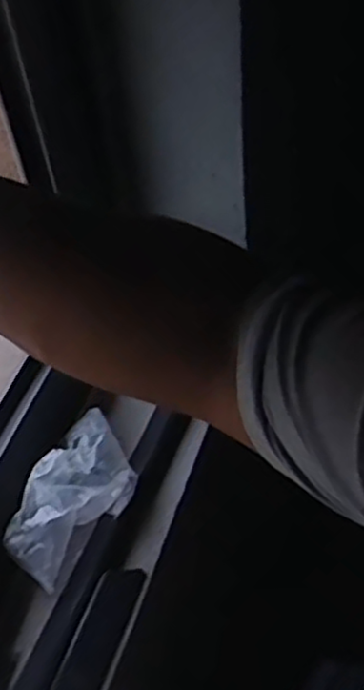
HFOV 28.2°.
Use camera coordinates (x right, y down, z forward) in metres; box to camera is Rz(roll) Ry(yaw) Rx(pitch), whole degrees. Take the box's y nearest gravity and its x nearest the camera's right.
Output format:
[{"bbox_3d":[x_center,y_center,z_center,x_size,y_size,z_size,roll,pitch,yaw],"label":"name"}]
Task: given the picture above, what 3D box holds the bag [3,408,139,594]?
[{"bbox_3d":[-0.119,0.167,0.781,0.104,0.051,0.169,40,70,-2],"label":"bag"}]

